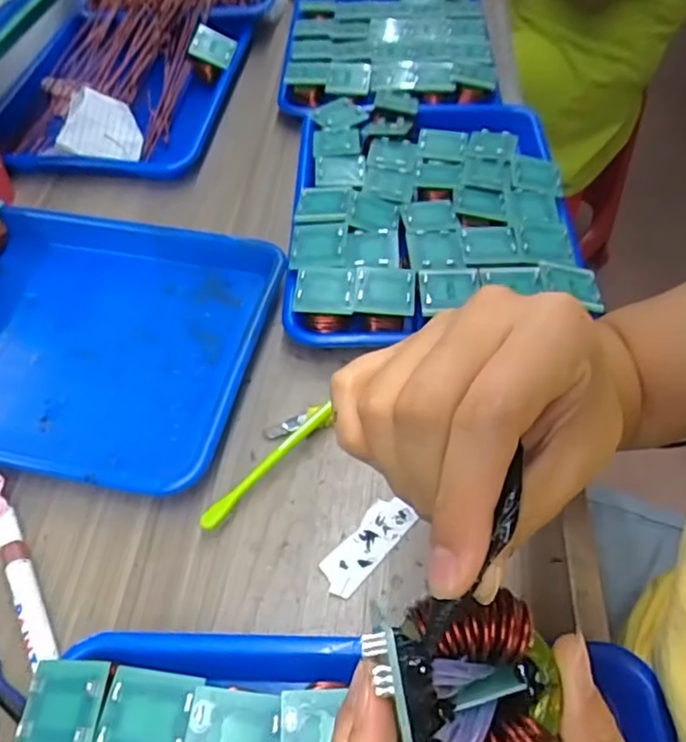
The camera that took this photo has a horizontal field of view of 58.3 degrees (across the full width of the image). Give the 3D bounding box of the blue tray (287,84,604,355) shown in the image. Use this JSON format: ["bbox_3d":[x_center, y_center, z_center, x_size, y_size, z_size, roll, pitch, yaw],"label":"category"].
[{"bbox_3d":[0.078,-0.160,0.565,0.236,0.048,0.330,0,55,1],"label":"blue tray"}]

